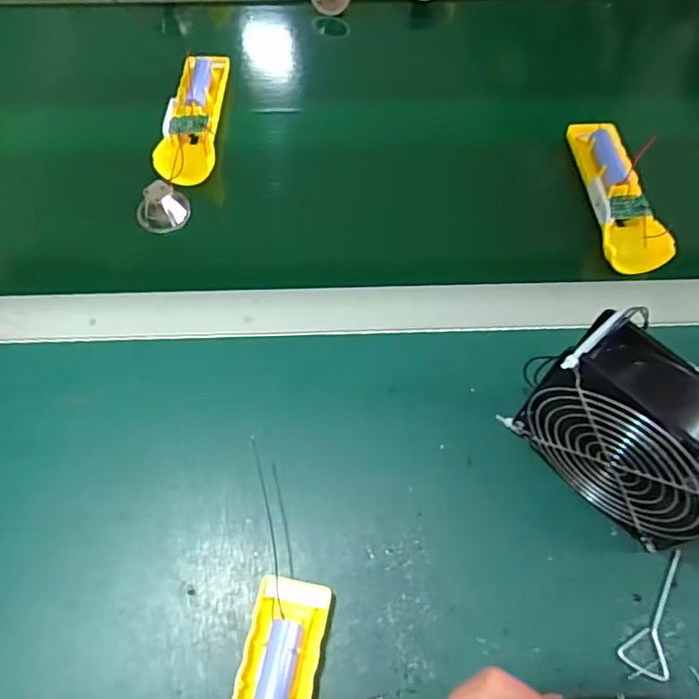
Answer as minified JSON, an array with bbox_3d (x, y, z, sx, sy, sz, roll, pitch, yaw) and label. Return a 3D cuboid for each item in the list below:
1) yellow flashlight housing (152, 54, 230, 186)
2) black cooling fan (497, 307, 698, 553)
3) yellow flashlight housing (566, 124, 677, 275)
[{"bbox_3d":[-0.146,-0.222,0.549,0.051,0.021,0.160,-1,62,-2],"label":"yellow flashlight housing"},{"bbox_3d":[0.168,0.053,0.343,0.124,0.116,0.049,41,68,18],"label":"black cooling fan"},{"bbox_3d":[0.230,-0.141,0.507,0.047,0.025,0.161,-3,62,-3],"label":"yellow flashlight housing"}]

